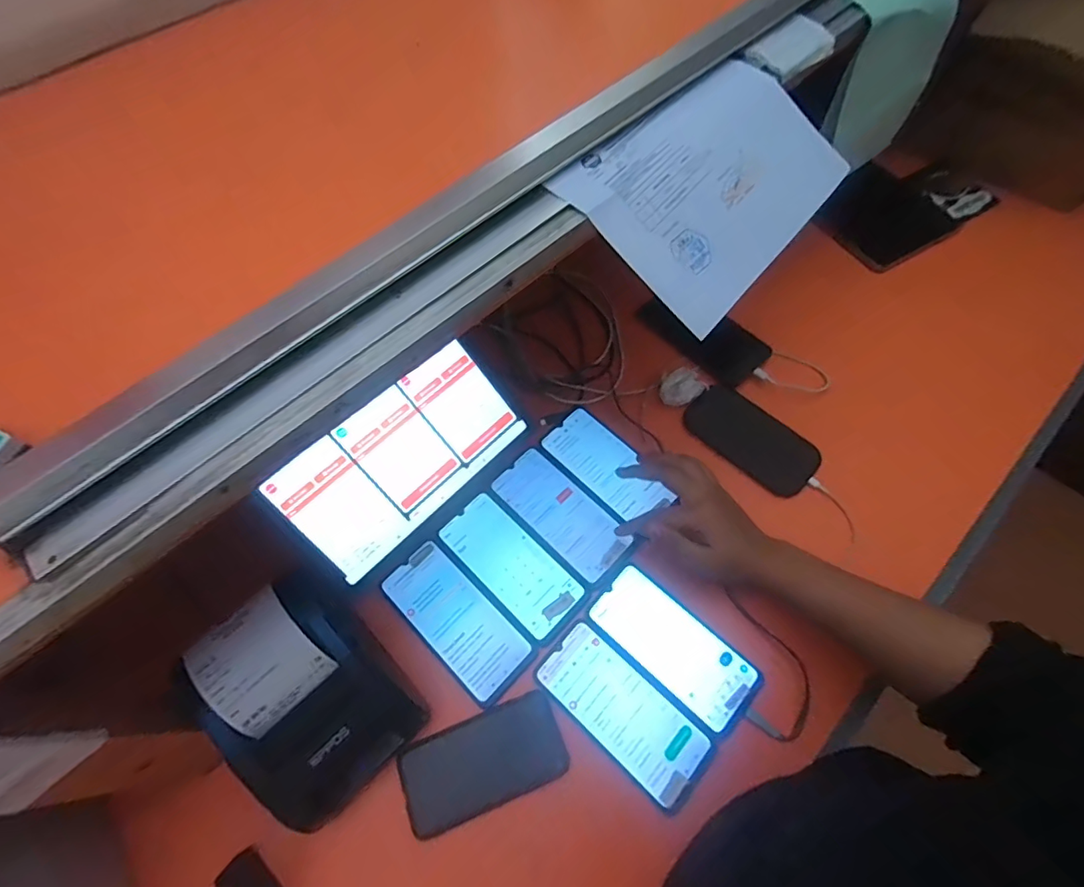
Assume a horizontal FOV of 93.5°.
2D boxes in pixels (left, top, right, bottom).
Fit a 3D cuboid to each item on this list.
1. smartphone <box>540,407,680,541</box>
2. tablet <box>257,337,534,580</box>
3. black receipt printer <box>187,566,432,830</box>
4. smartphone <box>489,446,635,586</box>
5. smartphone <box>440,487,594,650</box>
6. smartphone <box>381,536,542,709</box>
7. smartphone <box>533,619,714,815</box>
[{"bbox_3d":[0.072,0.023,0.583,0.073,0.011,0.148,-36,68,-16],"label":"smartphone"},{"bbox_3d":[-0.134,0.012,0.503,0.232,0.006,0.125,-42,108,-17],"label":"tablet"},{"bbox_3d":[-0.197,0.214,0.436,0.121,0.116,0.165,-37,67,-16],"label":"black receipt printer"},{"bbox_3d":[0.021,0.076,0.563,0.075,0.006,0.159,-40,71,-17],"label":"smartphone"},{"bbox_3d":[-0.032,0.125,0.535,0.074,0.005,0.165,-41,68,-18],"label":"smartphone"},{"bbox_3d":[-0.087,0.174,0.511,0.163,0.005,0.071,41,71,20],"label":"smartphone"},{"bbox_3d":[0.073,0.246,0.472,0.163,0.005,0.075,39,70,20],"label":"smartphone"}]

